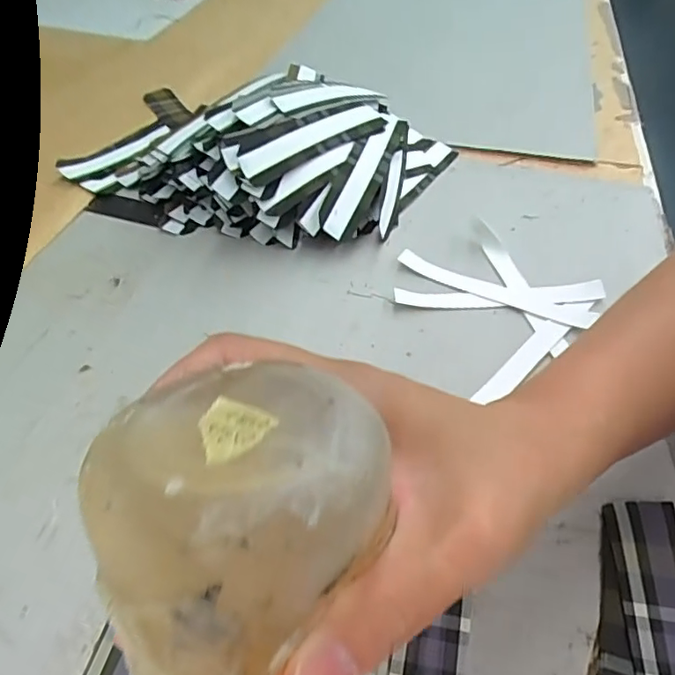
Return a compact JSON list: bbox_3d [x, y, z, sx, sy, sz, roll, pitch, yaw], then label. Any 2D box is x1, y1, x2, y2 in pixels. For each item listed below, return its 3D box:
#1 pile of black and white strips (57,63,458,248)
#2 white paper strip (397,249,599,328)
[{"bbox_3d":[-0.076,-0.176,0.490,0.307,0.081,0.204,16,47,14],"label":"pile of black and white strips"},{"bbox_3d":[0.105,-0.035,0.405,0.133,0.006,0.017,22,60,22],"label":"white paper strip"}]

